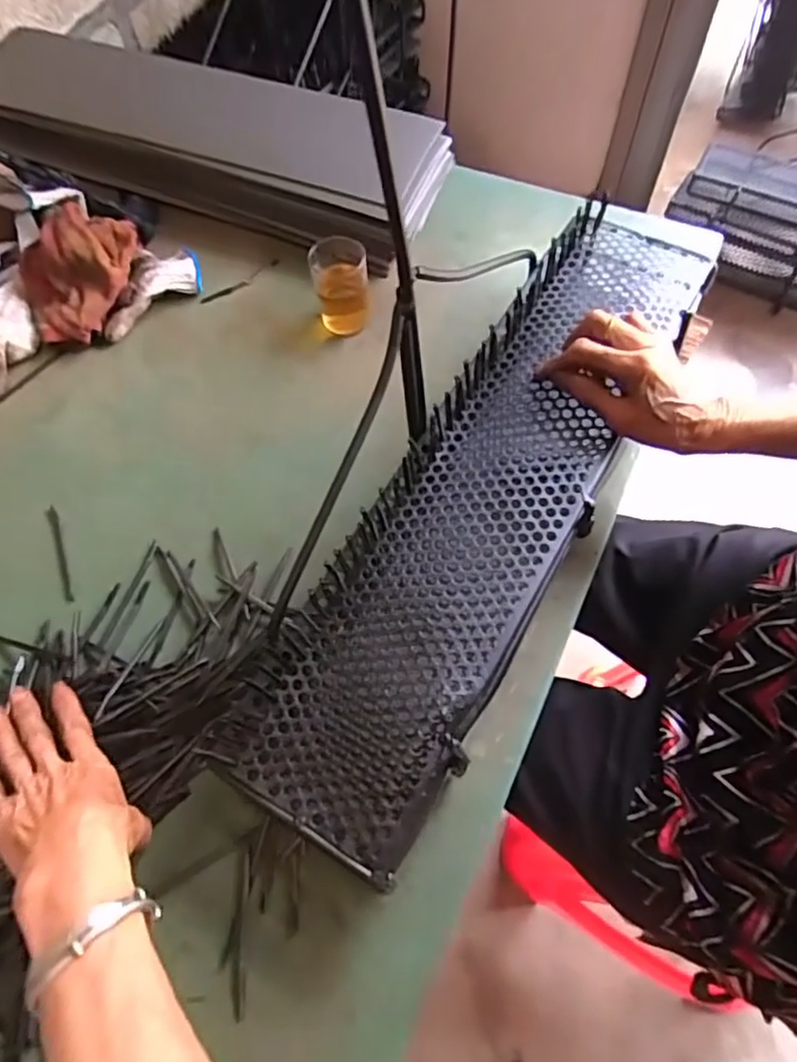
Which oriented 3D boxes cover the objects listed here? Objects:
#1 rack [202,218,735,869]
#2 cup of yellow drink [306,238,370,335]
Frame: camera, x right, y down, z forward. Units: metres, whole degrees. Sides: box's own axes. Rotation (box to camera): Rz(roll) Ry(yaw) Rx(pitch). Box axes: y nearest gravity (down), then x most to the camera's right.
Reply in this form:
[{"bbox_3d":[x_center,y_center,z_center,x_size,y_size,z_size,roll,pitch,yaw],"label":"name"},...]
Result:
[{"bbox_3d":[0.089,-0.054,0.509,0.143,0.022,0.619,26,70,16],"label":"rack"},{"bbox_3d":[-0.061,-0.263,0.662,0.057,0.074,0.061,-2,62,3],"label":"cup of yellow drink"}]

